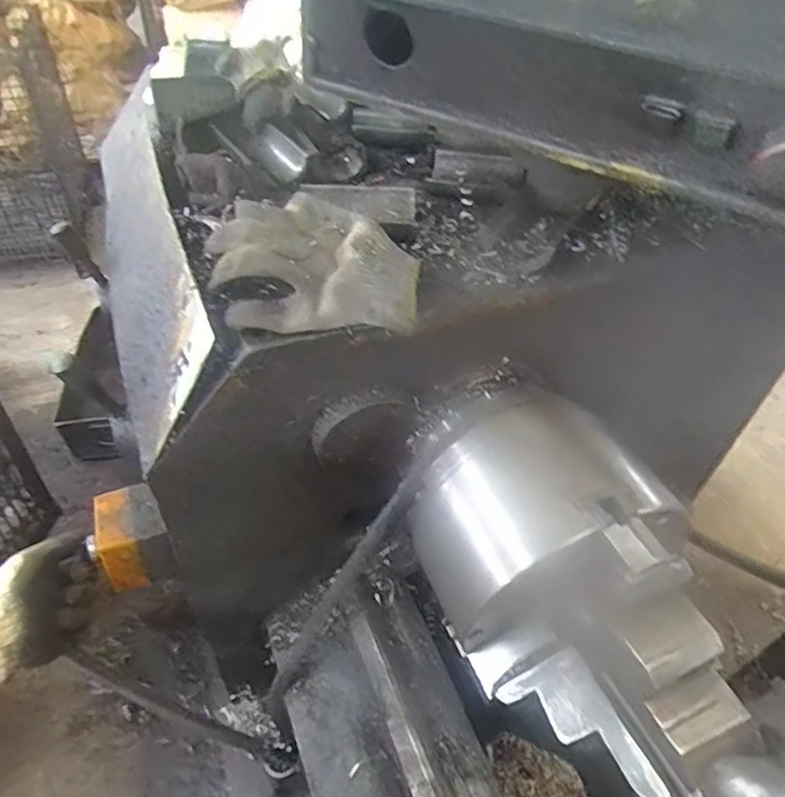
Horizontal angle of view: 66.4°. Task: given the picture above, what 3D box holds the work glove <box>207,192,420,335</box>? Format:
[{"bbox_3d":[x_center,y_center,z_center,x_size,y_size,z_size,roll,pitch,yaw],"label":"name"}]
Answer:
[{"bbox_3d":[-0.064,-0.109,0.475,0.168,0.041,0.132,2,45,-2],"label":"work glove"}]

